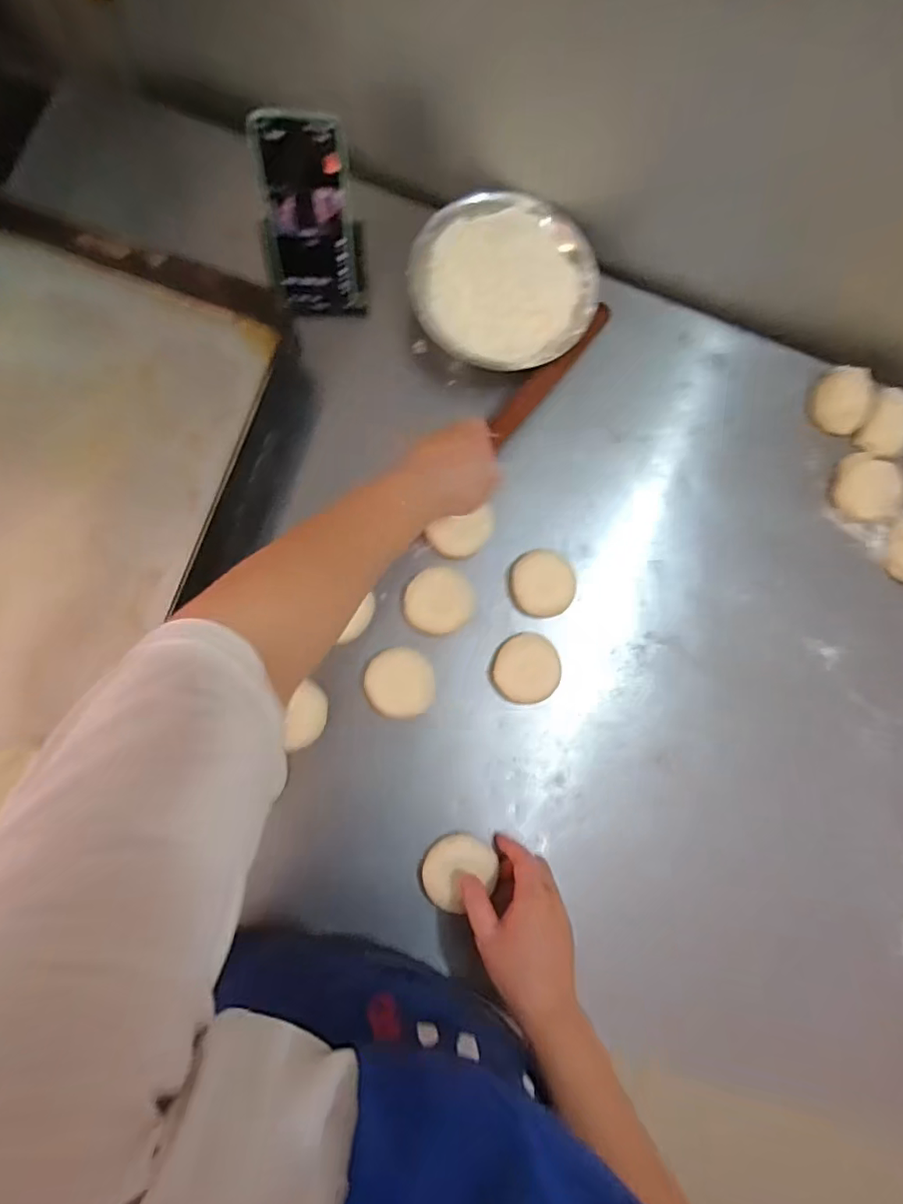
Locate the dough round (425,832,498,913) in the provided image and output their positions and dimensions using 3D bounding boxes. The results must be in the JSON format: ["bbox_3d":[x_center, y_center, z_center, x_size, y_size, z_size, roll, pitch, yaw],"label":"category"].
[{"bbox_3d":[0.006,0.259,0.543,0.060,0.012,0.069,40,72,21],"label":"dough round"}]

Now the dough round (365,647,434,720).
[{"bbox_3d":[-0.050,0.079,0.553,0.066,0.008,0.066,0,84,-3],"label":"dough round"}]

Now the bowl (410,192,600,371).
[{"bbox_3d":[0.054,-0.335,0.608,0.186,0.059,0.181,0,84,-3],"label":"bowl"}]

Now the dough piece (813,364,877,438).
[{"bbox_3d":[0.442,-0.227,0.637,0.066,0.028,0.071,0,84,-3],"label":"dough piece"}]

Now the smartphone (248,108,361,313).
[{"bbox_3d":[-0.134,-0.359,0.539,0.077,0.169,0.016,-5,58,-7],"label":"smartphone"}]

